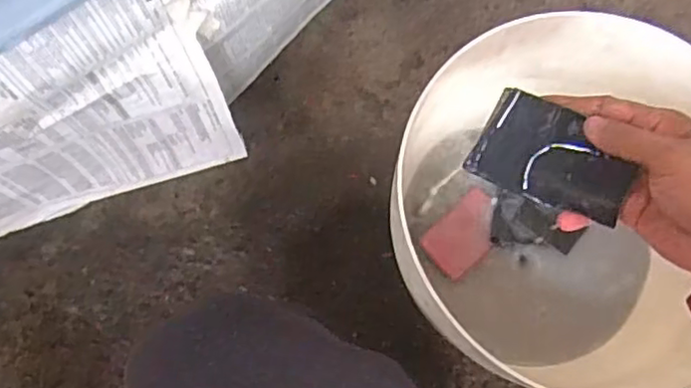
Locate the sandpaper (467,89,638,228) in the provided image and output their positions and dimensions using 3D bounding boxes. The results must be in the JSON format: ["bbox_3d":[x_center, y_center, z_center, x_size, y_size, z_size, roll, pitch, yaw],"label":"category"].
[{"bbox_3d":[0.147,-0.027,0.459,0.107,0.006,0.066,24,106,16],"label":"sandpaper"}]

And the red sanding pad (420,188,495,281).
[{"bbox_3d":[0.128,0.043,0.694,0.089,0.009,0.057,-44,89,-9],"label":"red sanding pad"}]

